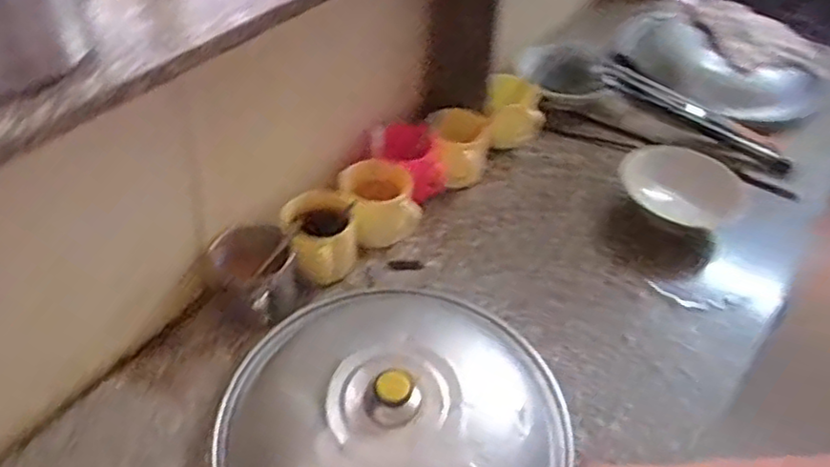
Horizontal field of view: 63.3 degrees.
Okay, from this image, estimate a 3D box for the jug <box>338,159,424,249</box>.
[{"bbox_3d":[-0.055,-0.046,1.025,0.110,0.096,0.113,-8,47,-11],"label":"jug"}]

